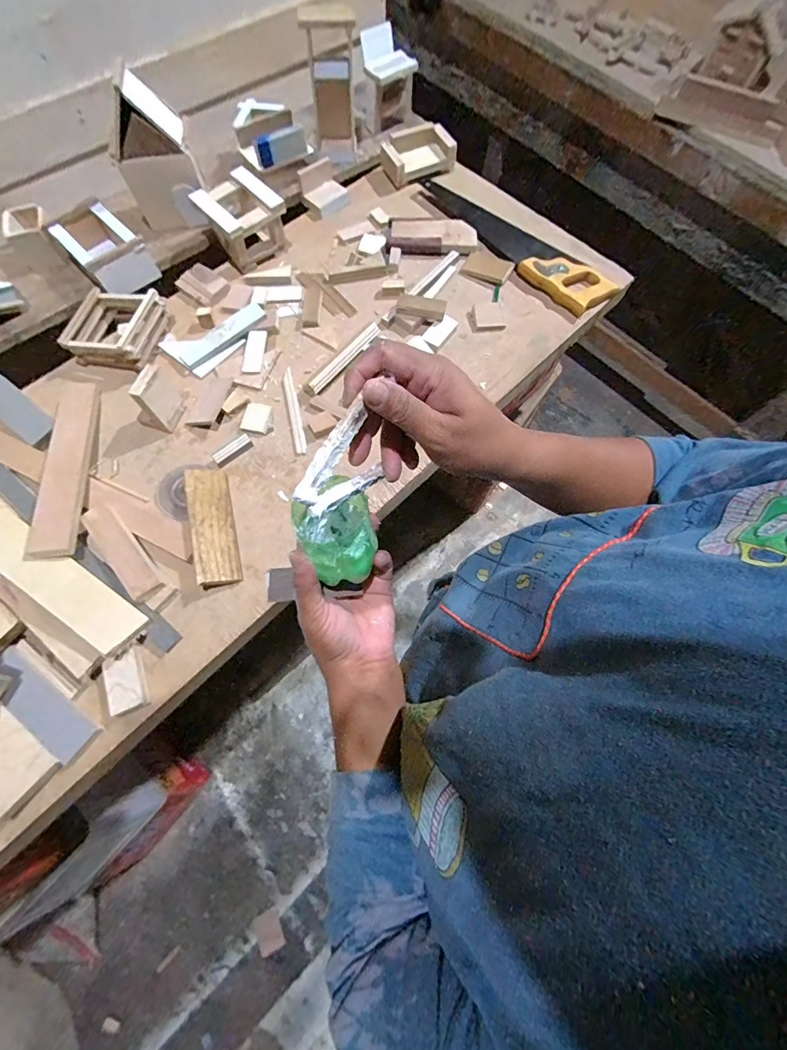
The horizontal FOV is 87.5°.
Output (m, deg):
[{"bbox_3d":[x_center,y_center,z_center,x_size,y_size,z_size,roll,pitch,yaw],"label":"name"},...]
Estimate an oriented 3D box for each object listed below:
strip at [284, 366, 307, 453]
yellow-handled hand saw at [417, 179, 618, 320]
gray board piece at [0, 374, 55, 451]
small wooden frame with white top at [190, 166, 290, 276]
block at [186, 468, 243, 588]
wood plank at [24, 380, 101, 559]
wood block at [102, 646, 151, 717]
[{"bbox_3d":[-0.151,-0.175,0.624,0.015,0.004,0.153,-12,70,-5],"label":"strip"},{"bbox_3d":[0.218,-0.540,0.766,0.111,0.023,0.435,-39,75,-13],"label":"yellow-handled hand saw"},{"bbox_3d":[-0.554,-0.169,0.602,0.161,0.012,0.048,36,74,12],"label":"gray board piece"},{"bbox_3d":[-0.257,-0.519,0.698,0.110,0.081,0.129,-40,75,-13],"label":"small wooden frame with white top"},{"bbox_3d":[-0.237,-0.002,0.540,0.045,0.028,0.165,-14,71,-5],"label":"block"},{"bbox_3d":[-0.435,-0.090,0.551,0.051,0.017,0.288,-4,60,-18],"label":"wood plank"},{"bbox_3d":[-0.314,0.184,0.480,0.037,0.017,0.067,-22,72,-8],"label":"wood block"}]

